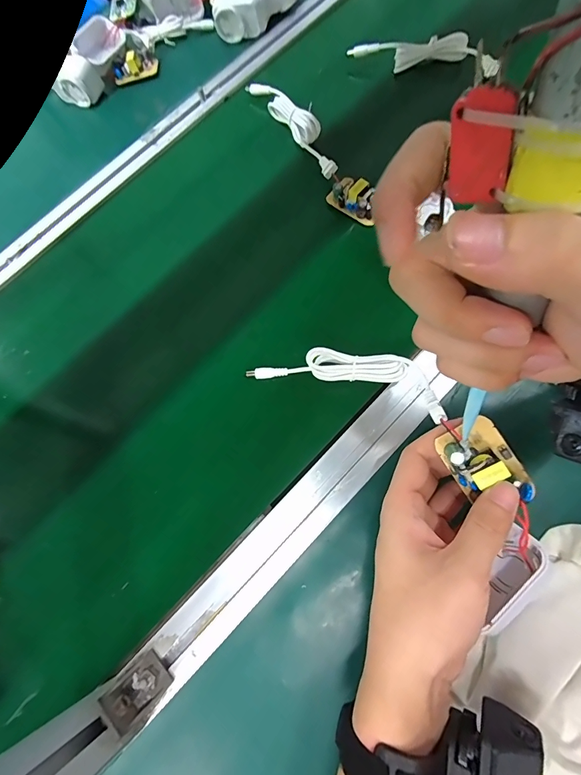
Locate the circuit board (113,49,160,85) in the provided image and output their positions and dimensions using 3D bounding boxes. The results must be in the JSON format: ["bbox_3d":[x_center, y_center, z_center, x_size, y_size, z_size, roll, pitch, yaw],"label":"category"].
[{"bbox_3d":[-0.214,-0.443,0.514,0.062,0.025,0.031,-20,61,-6],"label":"circuit board"}]

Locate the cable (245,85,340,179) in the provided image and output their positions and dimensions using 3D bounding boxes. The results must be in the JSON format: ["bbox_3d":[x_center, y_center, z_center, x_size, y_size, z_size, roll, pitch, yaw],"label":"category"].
[{"bbox_3d":[0.006,-0.307,0.429,0.029,0.024,0.192,-27,62,-10],"label":"cable"}]

